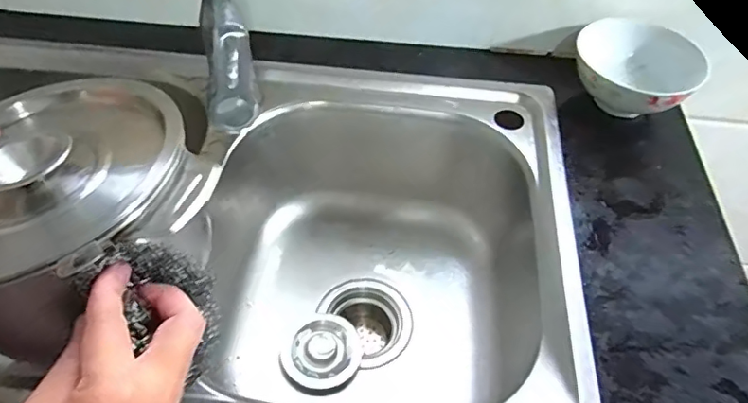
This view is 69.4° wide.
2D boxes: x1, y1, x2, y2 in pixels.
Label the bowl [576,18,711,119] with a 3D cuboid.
[{"bbox_3d":[0.268,-0.133,0.561,0.118,0.059,0.119,1,50,-1],"label":"bowl"}]

